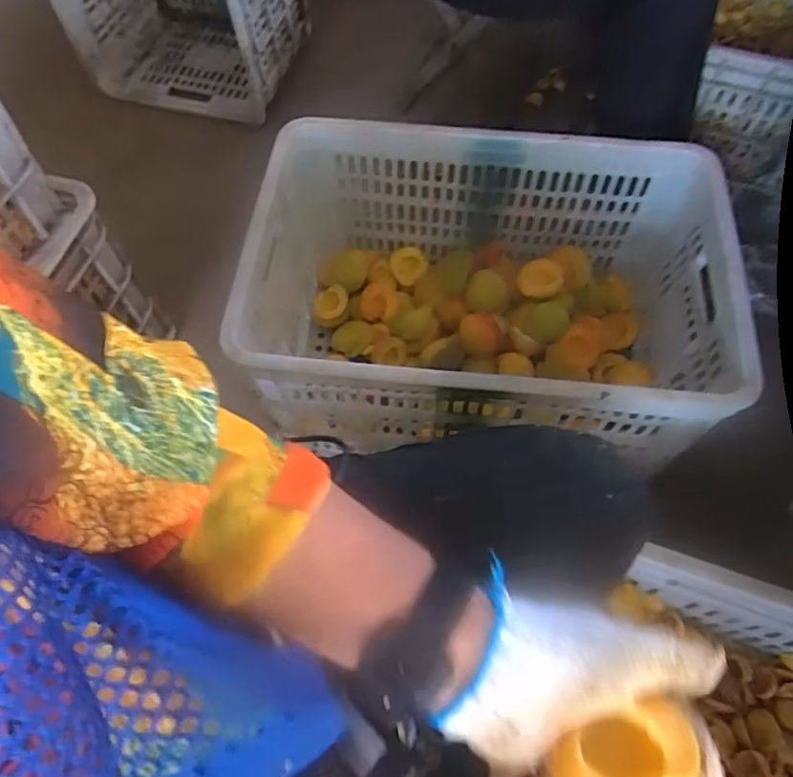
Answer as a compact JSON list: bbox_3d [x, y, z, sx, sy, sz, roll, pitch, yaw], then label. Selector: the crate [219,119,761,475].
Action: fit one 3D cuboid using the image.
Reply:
[{"bbox_3d":[0.103,-0.106,0.726,0.515,0.240,0.347,7,65,3],"label":"crate"}]

